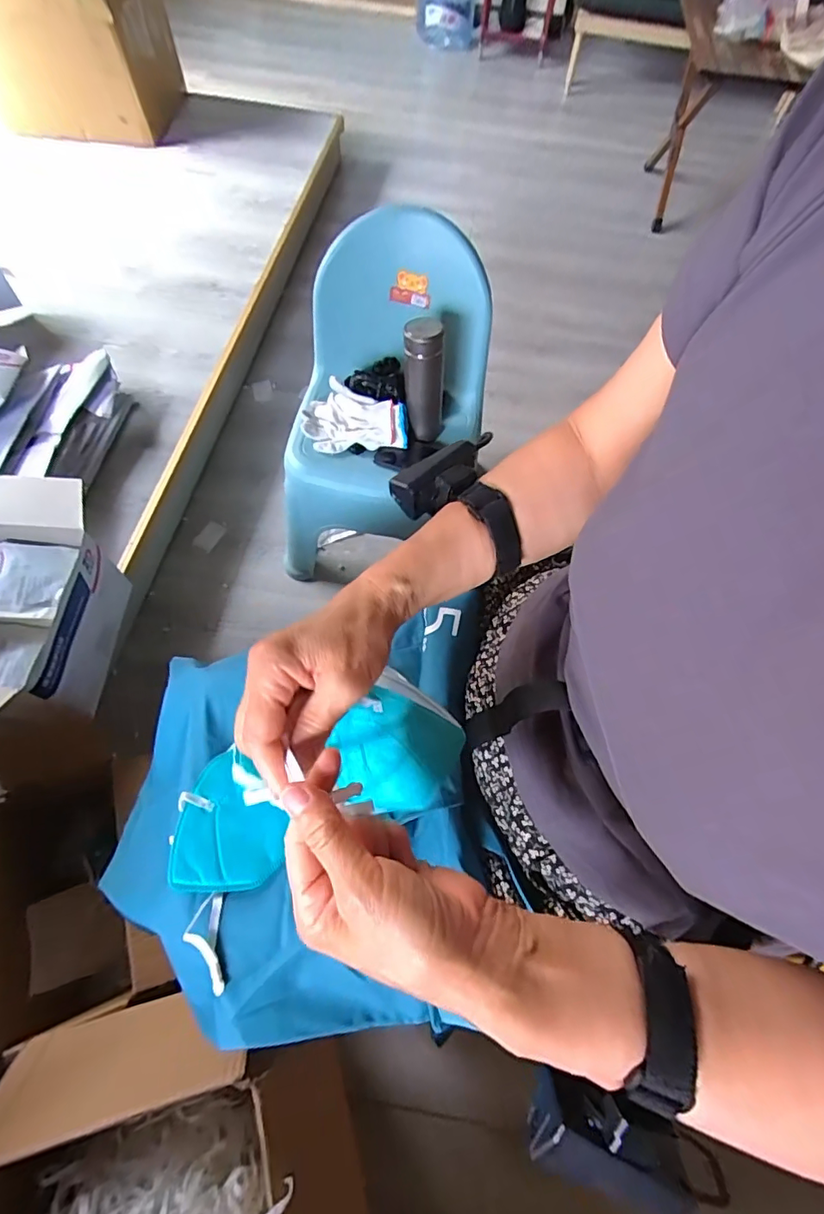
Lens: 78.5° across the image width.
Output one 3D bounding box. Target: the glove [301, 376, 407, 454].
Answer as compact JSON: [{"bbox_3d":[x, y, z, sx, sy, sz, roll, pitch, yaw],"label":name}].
[{"bbox_3d":[-0.102,-0.328,0.869,0.182,0.050,0.113,-5,90,3],"label":"glove"}]

